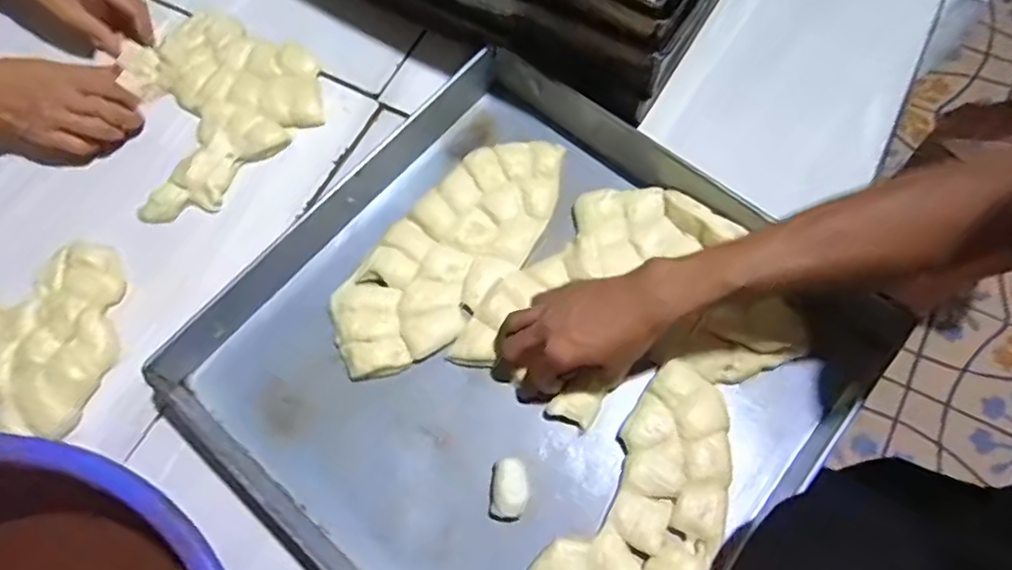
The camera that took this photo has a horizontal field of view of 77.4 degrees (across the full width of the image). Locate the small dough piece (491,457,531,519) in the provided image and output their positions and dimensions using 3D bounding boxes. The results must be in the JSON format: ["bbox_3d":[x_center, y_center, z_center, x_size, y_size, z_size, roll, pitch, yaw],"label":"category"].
[{"bbox_3d":[0.004,0.166,0.518,0.029,0.024,0.046,2,68,6],"label":"small dough piece"}]

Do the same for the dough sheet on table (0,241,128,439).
[{"bbox_3d":[-0.476,0.054,0.575,0.222,0.031,0.173,-7,68,2],"label":"dough sheet on table"}]

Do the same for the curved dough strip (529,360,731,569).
[{"bbox_3d":[0.107,0.195,0.501,0.107,0.026,0.264,33,74,16],"label":"curved dough strip"}]

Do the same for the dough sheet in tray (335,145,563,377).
[{"bbox_3d":[-0.051,-0.034,0.599,0.111,0.017,0.276,37,76,18],"label":"dough sheet in tray"}]

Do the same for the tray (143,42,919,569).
[{"bbox_3d":[0.012,0.066,0.549,0.481,0.066,0.457,38,73,14],"label":"tray"}]

